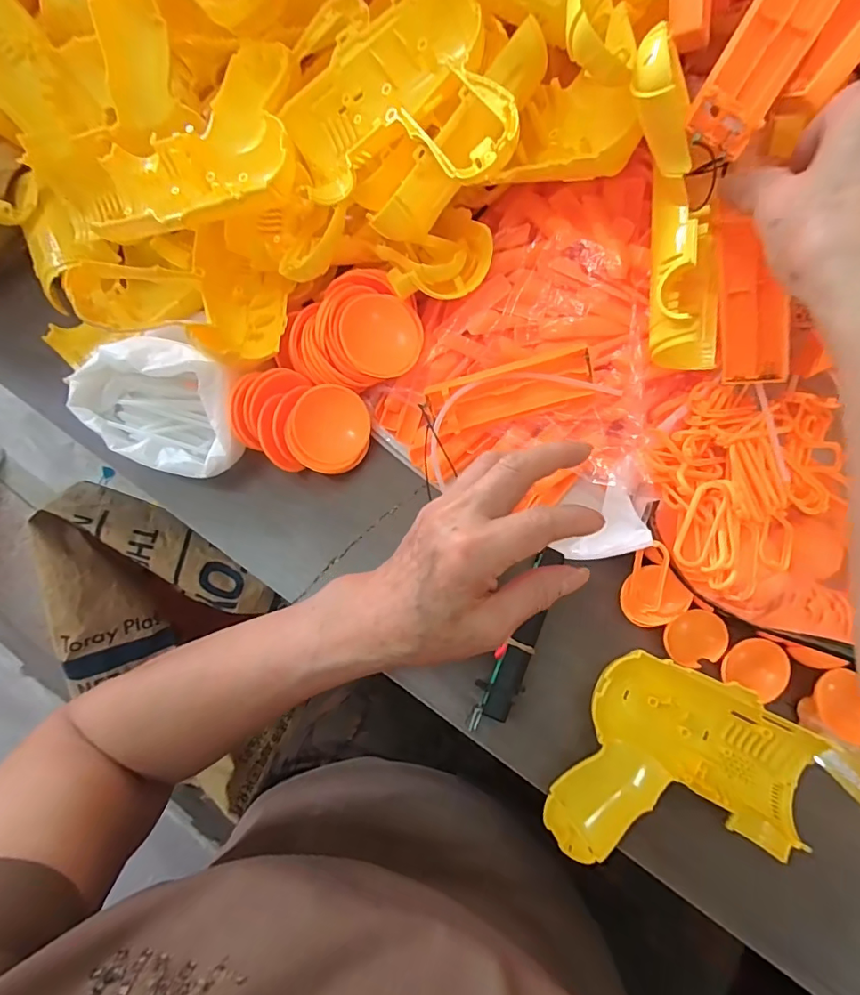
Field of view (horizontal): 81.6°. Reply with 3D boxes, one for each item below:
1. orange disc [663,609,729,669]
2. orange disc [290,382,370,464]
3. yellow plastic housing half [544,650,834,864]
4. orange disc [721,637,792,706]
[{"bbox_3d":[0.171,0.090,0.320,0.039,0.007,0.034,-16,72,-3],"label":"orange disc"},{"bbox_3d":[-0.069,-0.052,0.353,0.053,0.007,0.053,-2,96,-20],"label":"orange disc"},{"bbox_3d":[0.150,0.165,0.290,0.130,0.024,0.117,20,74,8],"label":"yellow plastic housing half"},{"bbox_3d":[0.207,0.107,0.316,0.034,0.011,0.035,-1,72,2],"label":"orange disc"}]

